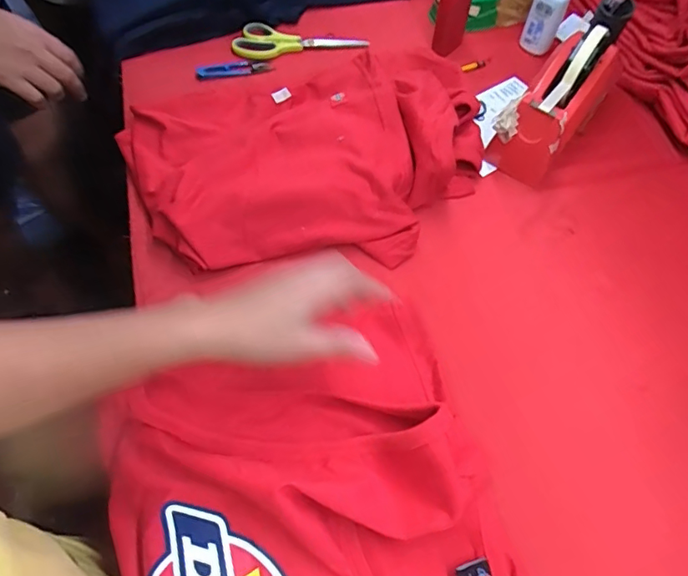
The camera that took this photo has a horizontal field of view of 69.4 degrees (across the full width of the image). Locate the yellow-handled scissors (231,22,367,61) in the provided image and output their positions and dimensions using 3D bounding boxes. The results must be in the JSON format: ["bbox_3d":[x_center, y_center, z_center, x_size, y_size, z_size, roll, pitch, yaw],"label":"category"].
[{"bbox_3d":[-0.065,-0.353,0.710,0.185,0.017,0.066,-8,61,-8],"label":"yellow-handled scissors"}]

